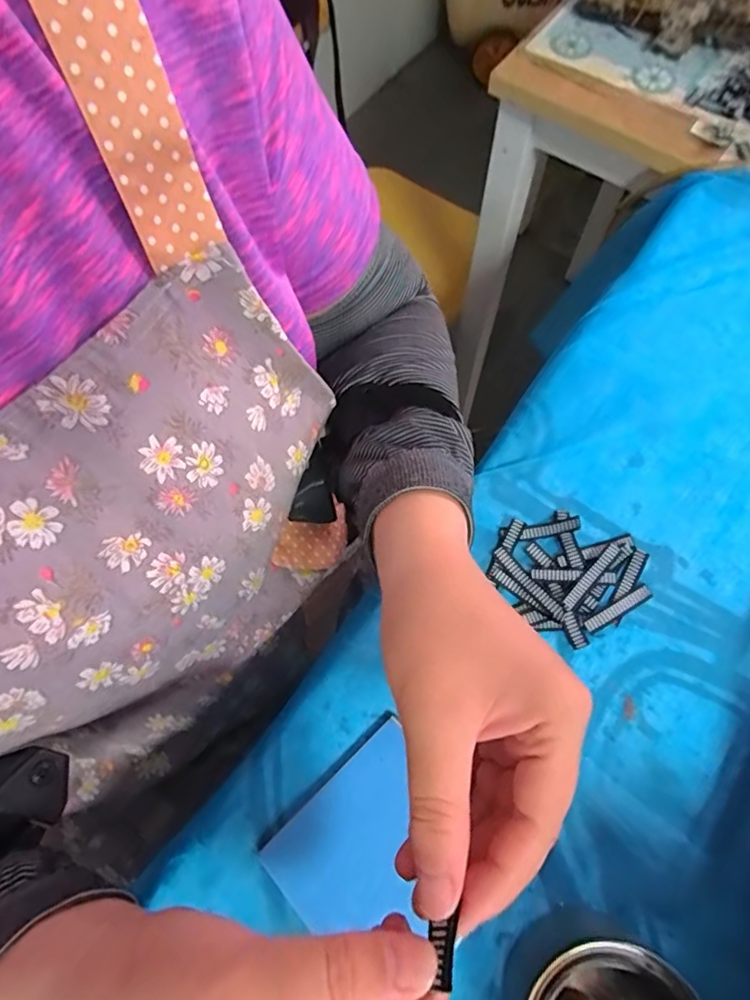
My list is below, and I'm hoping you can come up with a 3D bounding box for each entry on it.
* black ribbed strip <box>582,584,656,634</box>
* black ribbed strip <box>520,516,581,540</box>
[{"bbox_3d":[0.148,0.067,0.325,0.048,0.004,0.009,-29,73,-9],"label":"black ribbed strip"},{"bbox_3d":[0.112,0.018,0.342,0.037,0.006,0.009,-14,70,13],"label":"black ribbed strip"}]

